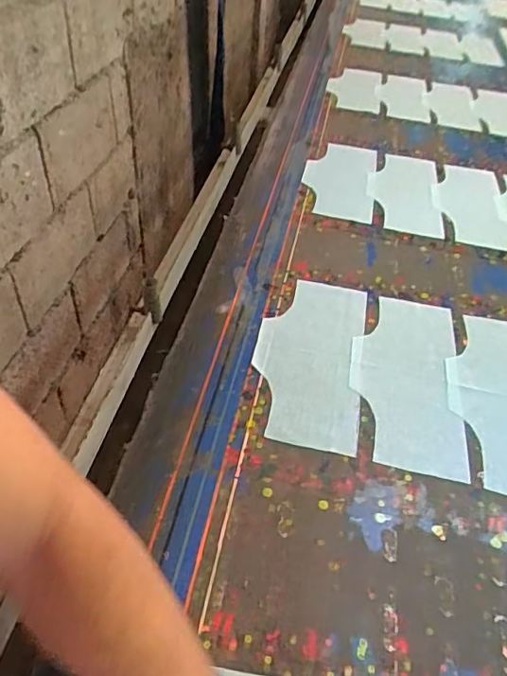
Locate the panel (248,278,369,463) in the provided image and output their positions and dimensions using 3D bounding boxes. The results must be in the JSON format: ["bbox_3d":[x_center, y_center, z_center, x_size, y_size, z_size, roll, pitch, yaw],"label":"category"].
[{"bbox_3d":[0.075,0.009,0.694,0.135,0.007,0.297,12,43,5],"label":"panel"}]

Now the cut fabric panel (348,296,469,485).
[{"bbox_3d":[0.197,0.037,0.691,0.137,0.005,0.301,13,43,6],"label":"cut fabric panel"}]

